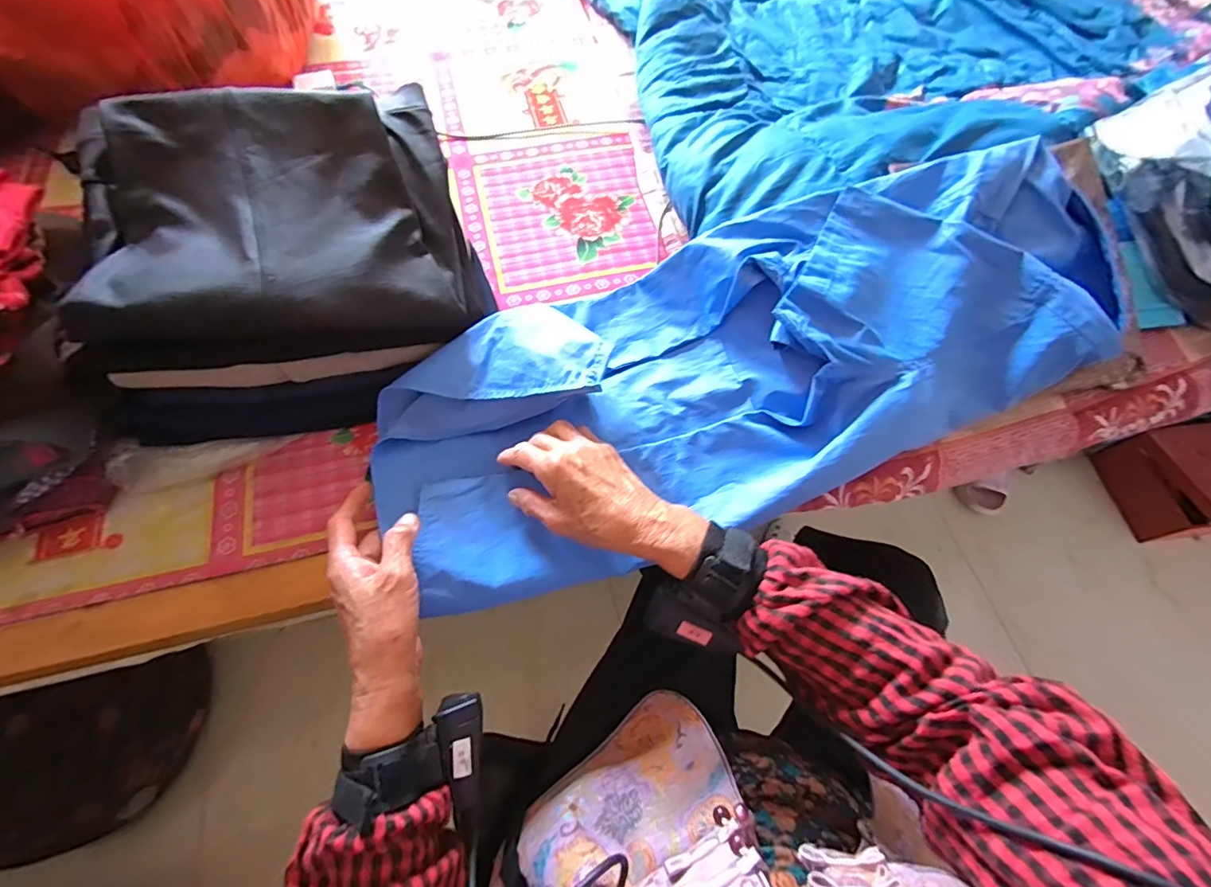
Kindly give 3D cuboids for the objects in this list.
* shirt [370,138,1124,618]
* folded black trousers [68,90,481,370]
[{"bbox_3d":[0.129,-0.084,0.487,0.680,0.095,0.267,-21,67,-3],"label":"shirt"},{"bbox_3d":[-0.282,-0.200,0.457,0.291,0.110,0.255,-14,66,-10],"label":"folded black trousers"}]

